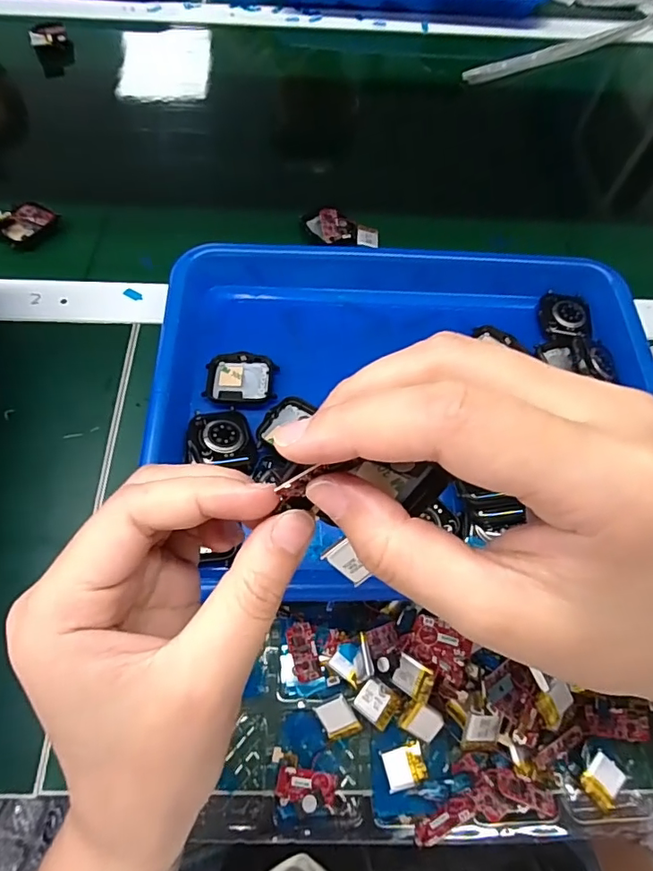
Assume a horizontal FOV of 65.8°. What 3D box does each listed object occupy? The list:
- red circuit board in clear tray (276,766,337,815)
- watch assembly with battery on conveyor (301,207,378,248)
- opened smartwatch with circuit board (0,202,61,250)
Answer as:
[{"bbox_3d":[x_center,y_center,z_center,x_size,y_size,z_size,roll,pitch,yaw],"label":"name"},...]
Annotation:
[{"bbox_3d":[-0.010,0.181,0.258,0.030,0.006,0.017,7,63,1],"label":"red circuit board in clear tray"},{"bbox_3d":[0.011,-0.176,0.432,0.066,0.013,0.032,22,64,8],"label":"watch assembly with battery on conveyor"},{"bbox_3d":[-0.257,-0.179,0.424,0.044,0.015,0.046,23,65,9],"label":"opened smartwatch with circuit board"}]

